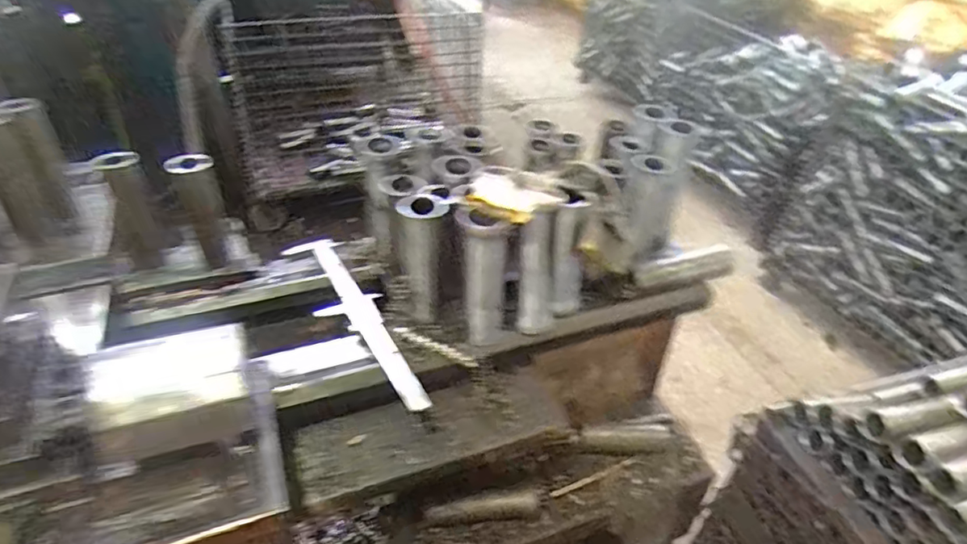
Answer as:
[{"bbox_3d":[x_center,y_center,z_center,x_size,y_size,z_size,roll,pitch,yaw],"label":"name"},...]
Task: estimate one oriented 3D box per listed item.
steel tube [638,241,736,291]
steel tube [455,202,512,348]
[{"bbox_3d":[0.323,-0.005,0.935,0.186,0.039,0.039,-13,40,-20],"label":"steel tube"},{"bbox_3d":[0.000,0.008,0.769,0.064,0.182,0.064,2,38,-2],"label":"steel tube"}]

